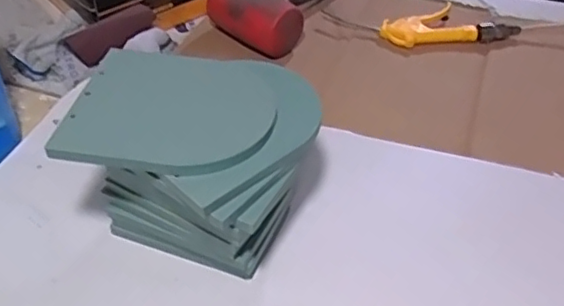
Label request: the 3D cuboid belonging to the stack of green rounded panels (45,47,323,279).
[{"bbox_3d":[-0.076,0.017,0.551,0.204,0.150,0.171,7,42,6],"label":"stack of green rounded panels"}]

